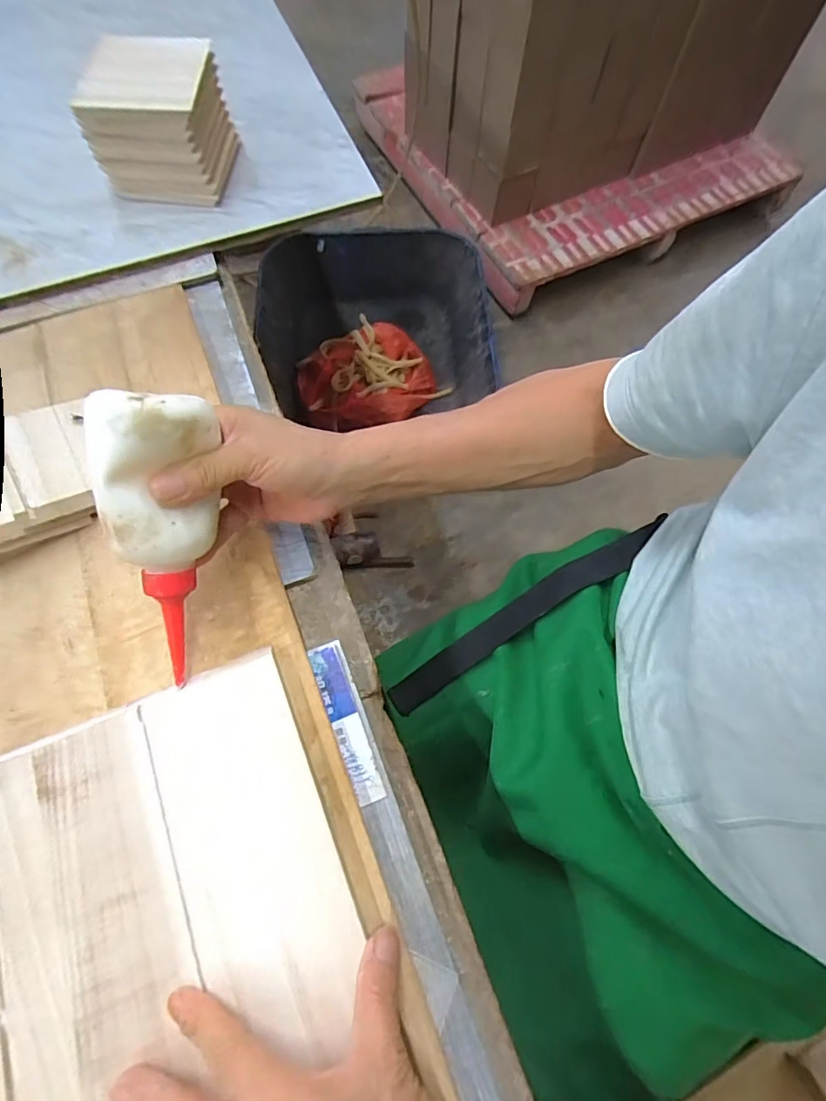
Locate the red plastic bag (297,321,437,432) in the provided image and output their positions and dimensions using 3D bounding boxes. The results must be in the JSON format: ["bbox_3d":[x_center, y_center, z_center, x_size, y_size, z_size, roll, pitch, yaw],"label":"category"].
[{"bbox_3d":[-0.109,-0.427,1.205,0.309,0.111,0.227,1,68,-1],"label":"red plastic bag"}]

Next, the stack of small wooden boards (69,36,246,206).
[{"bbox_3d":[-0.224,-0.385,0.444,0.100,0.082,0.095,6,69,2],"label":"stack of small wooden boards"}]

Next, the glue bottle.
[{"bbox_3d":[-0.141,-0.006,0.286,0.047,0.047,0.162,2,111,1],"label":"glue bottle"}]

